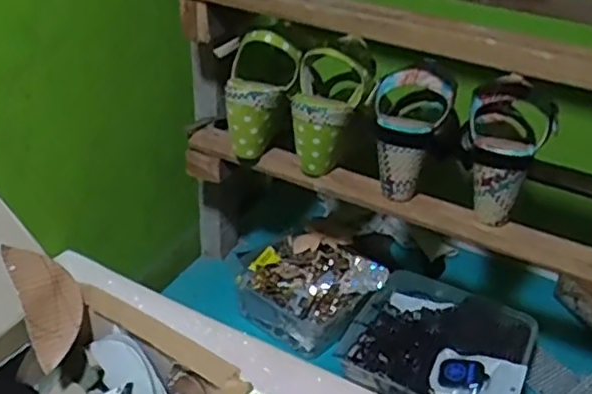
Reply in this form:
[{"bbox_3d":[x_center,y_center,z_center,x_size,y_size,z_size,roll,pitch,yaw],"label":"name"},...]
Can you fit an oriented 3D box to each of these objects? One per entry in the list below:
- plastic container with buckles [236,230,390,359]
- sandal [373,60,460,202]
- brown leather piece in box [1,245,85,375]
[{"bbox_3d":[0.018,0.117,0.889,0.177,0.074,0.147,25,39,29],"label":"plastic container with buckles"},{"bbox_3d":[0.122,-0.069,0.691,0.090,0.134,0.070,10,34,9],"label":"sandal"},{"bbox_3d":[-0.213,0.089,0.576,0.050,0.106,0.009,-21,1,-44],"label":"brown leather piece in box"}]

